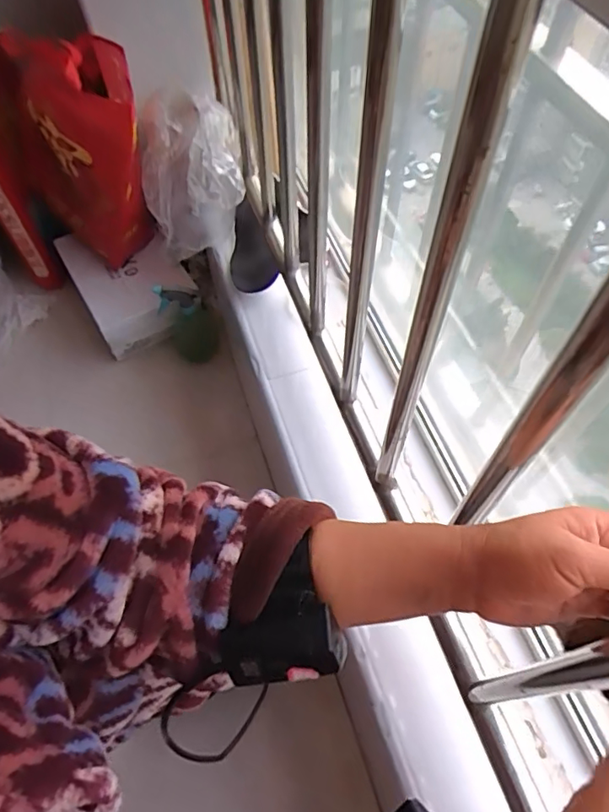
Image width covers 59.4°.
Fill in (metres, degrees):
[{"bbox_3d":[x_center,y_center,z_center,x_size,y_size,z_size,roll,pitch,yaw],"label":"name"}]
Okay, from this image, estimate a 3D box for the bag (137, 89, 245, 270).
[{"bbox_3d":[-0.194,-0.387,0.904,0.174,0.199,0.186,-10,59,-5],"label":"bag"}]

